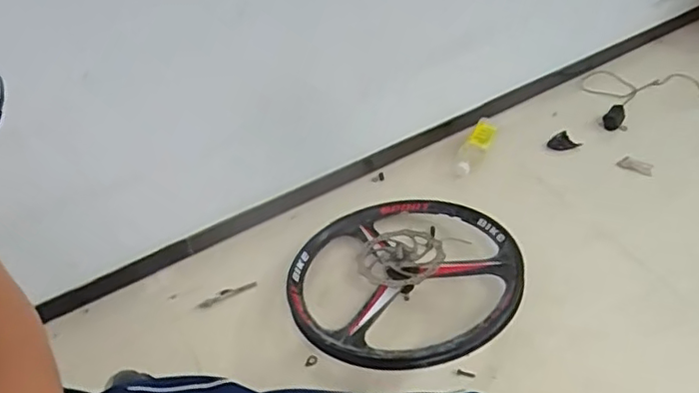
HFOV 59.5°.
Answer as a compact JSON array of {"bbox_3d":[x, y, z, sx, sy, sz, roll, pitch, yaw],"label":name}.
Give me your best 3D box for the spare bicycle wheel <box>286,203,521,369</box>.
[{"bbox_3d":[0.090,0.128,1.082,0.407,0.078,0.391,-2,47,2],"label":"spare bicycle wheel"}]

